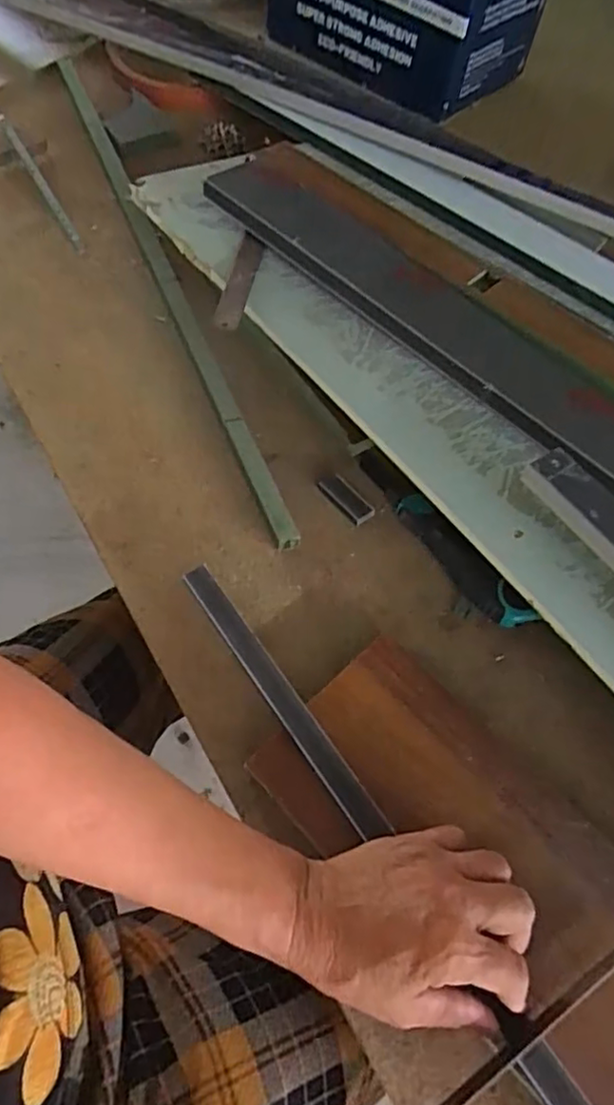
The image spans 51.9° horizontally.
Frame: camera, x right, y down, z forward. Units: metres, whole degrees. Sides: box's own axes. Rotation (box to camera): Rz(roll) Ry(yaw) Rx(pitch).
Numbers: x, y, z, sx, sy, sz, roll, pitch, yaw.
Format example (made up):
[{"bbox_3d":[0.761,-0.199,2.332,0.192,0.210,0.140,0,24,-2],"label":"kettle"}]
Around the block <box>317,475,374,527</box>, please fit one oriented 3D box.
[{"bbox_3d":[0.031,-0.044,0.504,0.021,0.004,0.050,-37,70,-19],"label":"block"}]

